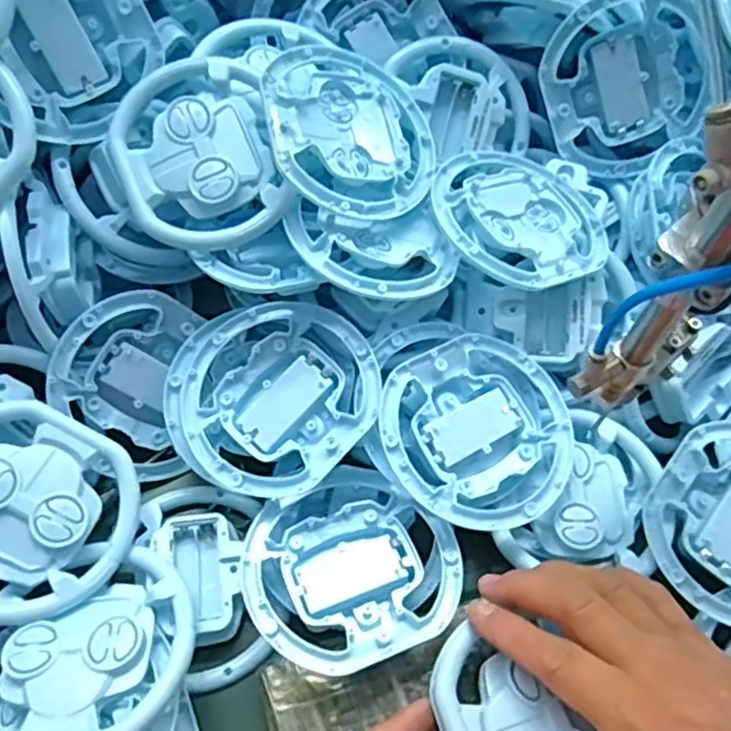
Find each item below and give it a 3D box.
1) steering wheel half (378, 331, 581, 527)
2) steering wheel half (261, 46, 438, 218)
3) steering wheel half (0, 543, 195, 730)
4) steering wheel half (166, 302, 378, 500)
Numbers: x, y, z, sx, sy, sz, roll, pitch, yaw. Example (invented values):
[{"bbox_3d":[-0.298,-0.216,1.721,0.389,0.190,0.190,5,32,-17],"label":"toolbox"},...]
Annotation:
[{"bbox_3d":[0.061,0.033,0.364,0.101,0.023,0.096,2,57,-3],"label":"steering wheel half"},{"bbox_3d":[-0.009,-0.128,0.385,0.095,0.018,0.103,-1,74,-26],"label":"steering wheel half"},{"bbox_3d":[-0.130,0.129,0.314,0.100,0.016,0.089,-28,63,-21],"label":"steering wheel half"},{"bbox_3d":[-0.051,0.017,0.379,0.112,0.020,0.106,38,76,18],"label":"steering wheel half"}]

